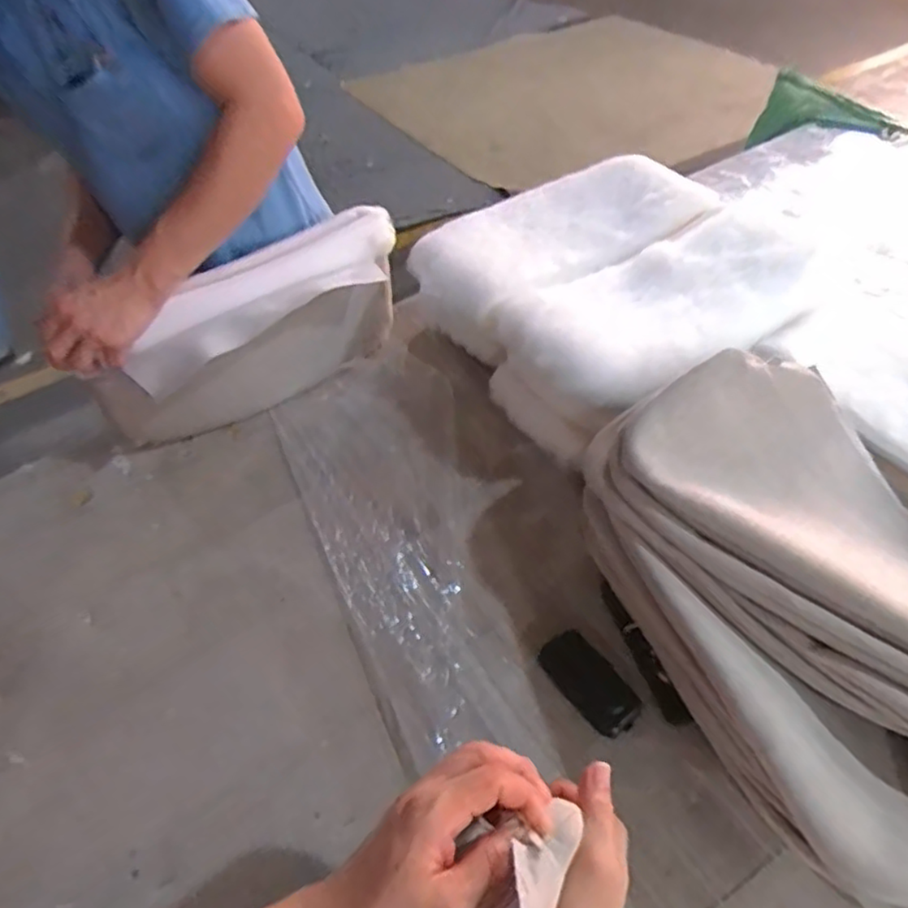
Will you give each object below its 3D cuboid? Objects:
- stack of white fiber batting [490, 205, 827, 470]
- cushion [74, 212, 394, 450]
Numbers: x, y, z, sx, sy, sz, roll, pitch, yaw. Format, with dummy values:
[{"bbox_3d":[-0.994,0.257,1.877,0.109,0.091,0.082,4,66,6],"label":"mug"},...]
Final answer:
[{"bbox_3d":[0.289,-0.174,0.869,0.461,0.135,0.217,-29,52,-20],"label":"stack of white fiber batting"},{"bbox_3d":[-0.267,-0.163,0.909,0.435,0.218,0.068,-32,54,-22],"label":"cushion"}]

